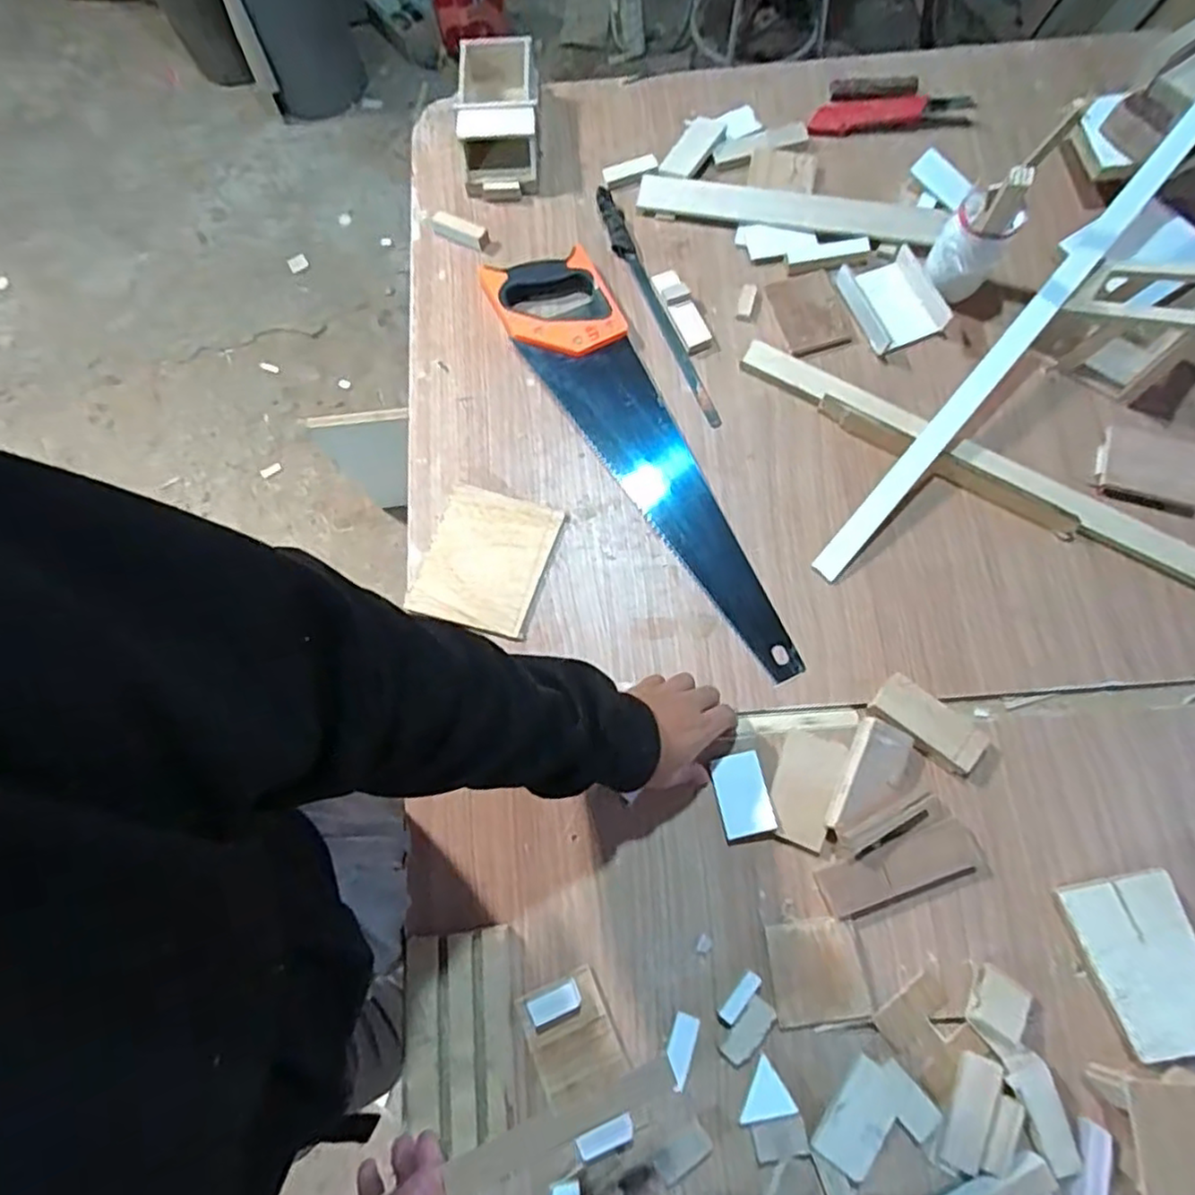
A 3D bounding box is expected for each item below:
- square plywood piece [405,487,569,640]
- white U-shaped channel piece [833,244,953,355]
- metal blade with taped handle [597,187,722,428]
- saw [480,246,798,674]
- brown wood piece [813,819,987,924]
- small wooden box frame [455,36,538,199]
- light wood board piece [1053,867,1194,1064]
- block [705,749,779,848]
[{"bbox_3d":[-0.109,-0.036,0.678,0.121,0.010,0.133,16,76,8],"label":"square plywood piece"},{"bbox_3d":[0.312,-0.314,0.728,0.087,0.019,0.102,-21,75,-3],"label":"white U-shaped channel piece"},{"bbox_3d":[0.060,-0.321,0.742,0.024,0.009,0.314,-21,75,-3],"label":"metal blade with taped handle"},{"bbox_3d":[0.042,-0.145,0.696,0.107,0.025,0.511,-27,75,-4],"label":"saw"},{"bbox_3d":[0.254,0.231,0.574,0.135,0.016,0.047,-21,74,-2],"label":"brown wood piece"},{"bbox_3d":[-0.113,-0.545,0.778,0.093,0.058,0.167,-5,74,0],"label":"small wooden box frame"},{"bbox_3d":[0.434,0.289,0.541,0.081,0.008,0.128,-19,75,9],"label":"light wood board piece"},{"bbox_3d":[0.127,0.176,0.601,0.046,0.014,0.072,-15,74,-1],"label":"block"}]

